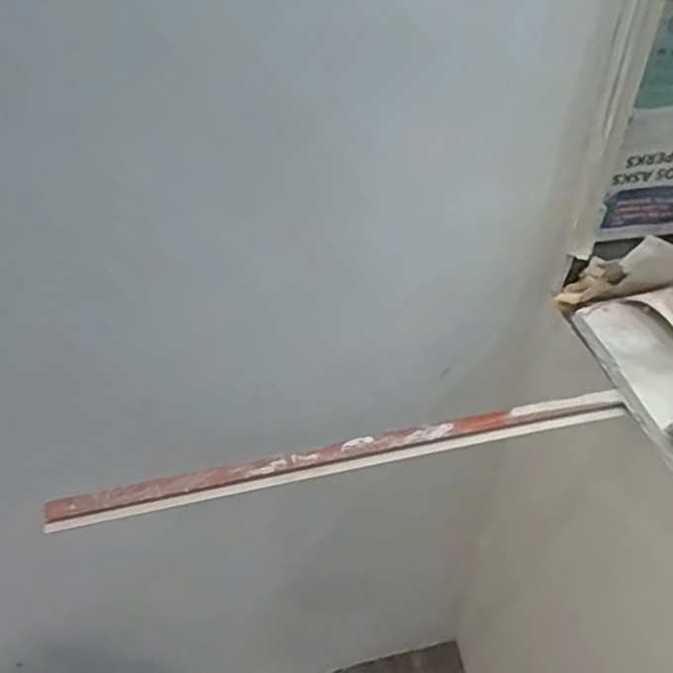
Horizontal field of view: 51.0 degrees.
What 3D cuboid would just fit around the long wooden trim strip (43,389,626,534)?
[{"bbox_3d":[0.013,0.112,0.686,0.561,0.016,0.032,-10,84,-9],"label":"long wooden trim strip"}]

